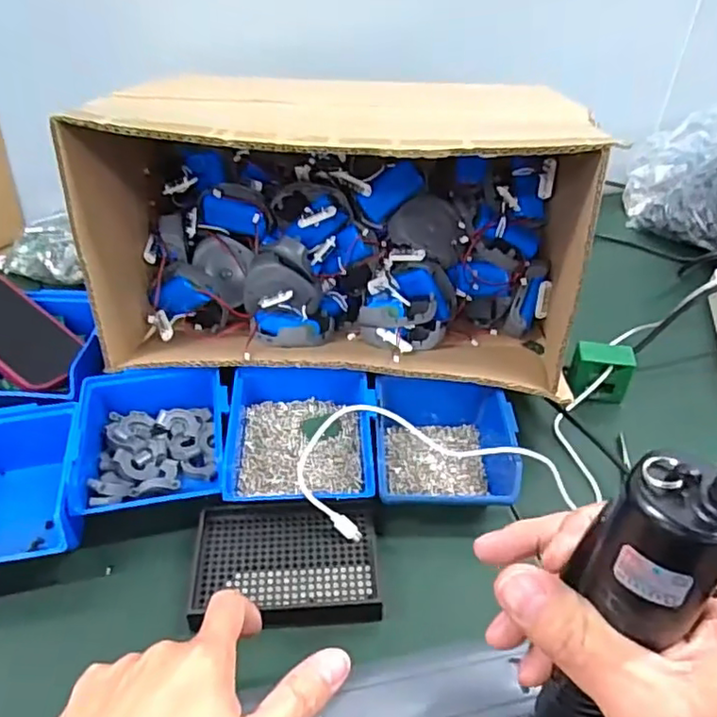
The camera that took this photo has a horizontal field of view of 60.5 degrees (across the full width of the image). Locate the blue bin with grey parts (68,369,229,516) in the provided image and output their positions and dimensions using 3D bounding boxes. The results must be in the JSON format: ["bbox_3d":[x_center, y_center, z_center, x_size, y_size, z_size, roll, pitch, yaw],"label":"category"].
[{"bbox_3d":[-0.169,0.066,0.517,0.115,0.056,0.131,-8,41,-10],"label":"blue bin with grey parts"}]

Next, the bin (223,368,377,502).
[{"bbox_3d":[-0.046,0.066,0.518,0.116,0.055,0.126,-1,40,-3],"label":"bin"}]

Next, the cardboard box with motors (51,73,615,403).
[{"bbox_3d":[-0.012,-0.114,0.577,0.418,0.240,0.238,3,40,2],"label":"cardboard box with motors"}]

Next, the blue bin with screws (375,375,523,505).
[{"bbox_3d":[0.070,0.072,0.521,0.110,0.057,0.122,1,40,0],"label":"blue bin with screws"}]

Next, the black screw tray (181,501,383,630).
[{"bbox_3d":[-0.053,0.146,0.451,0.132,0.026,0.094,-2,40,-4],"label":"black screw tray"}]

